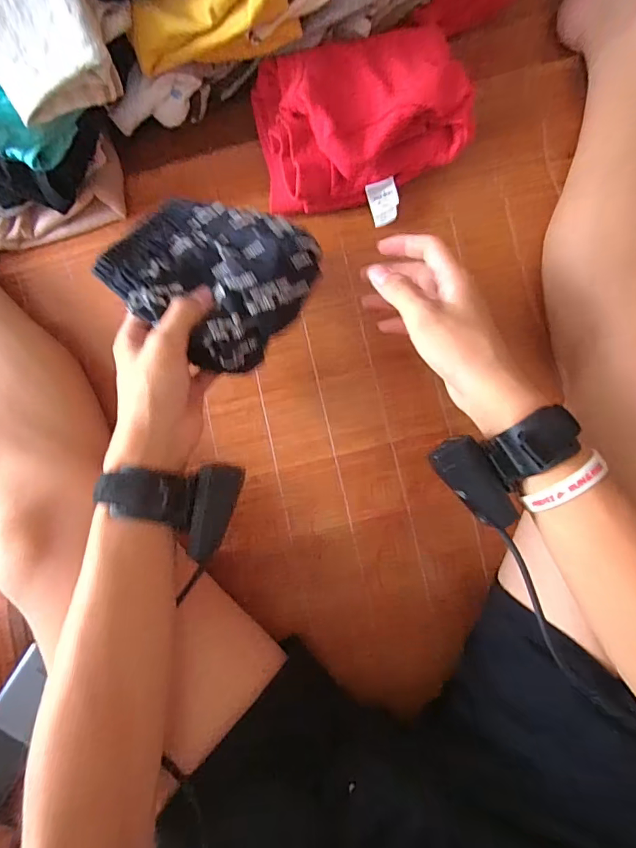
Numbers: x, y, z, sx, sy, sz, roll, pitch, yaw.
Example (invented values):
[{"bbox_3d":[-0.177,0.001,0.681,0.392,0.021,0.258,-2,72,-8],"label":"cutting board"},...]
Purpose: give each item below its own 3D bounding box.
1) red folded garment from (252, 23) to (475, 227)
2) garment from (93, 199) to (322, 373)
[{"bbox_3d":[0.046,-0.294,0.441,0.208,0.077,0.149,-10,81,2],"label":"red folded garment"},{"bbox_3d":[-0.083,-0.125,0.350,0.141,0.047,0.131,32,85,8],"label":"garment"}]

